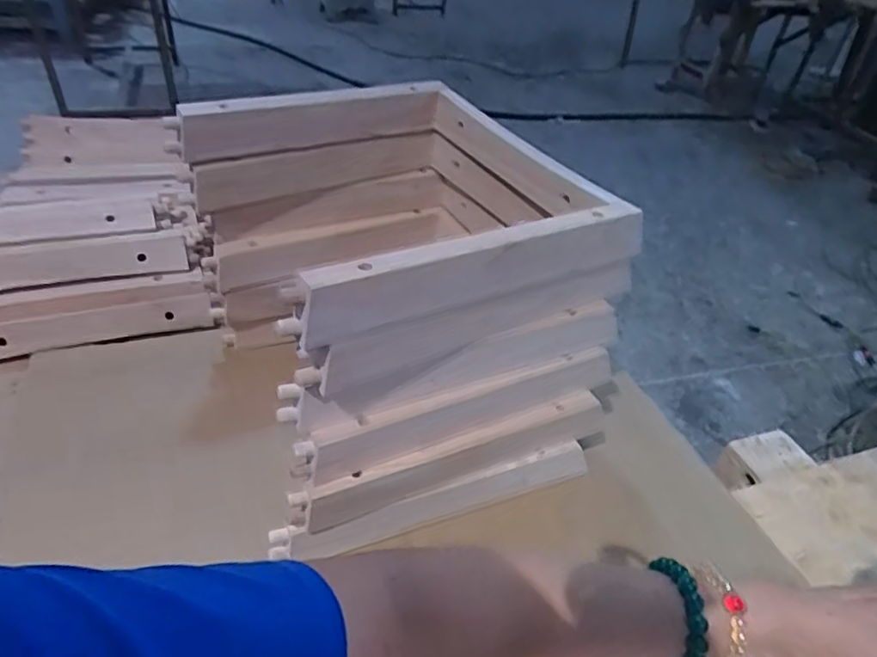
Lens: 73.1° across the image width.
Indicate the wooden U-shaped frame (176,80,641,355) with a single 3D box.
[{"bbox_3d":[-0.039,-0.129,0.502,0.288,0.050,0.306,-15,43,-26],"label":"wooden U-shaped frame"}]

